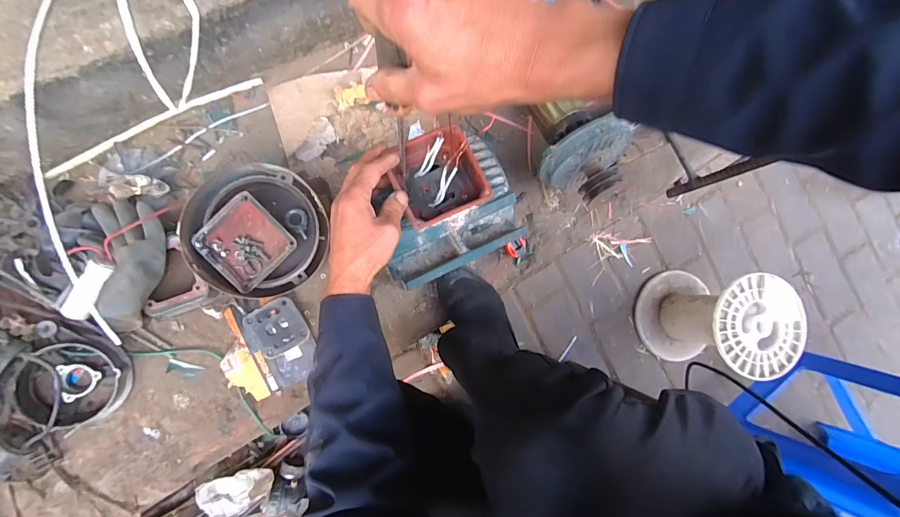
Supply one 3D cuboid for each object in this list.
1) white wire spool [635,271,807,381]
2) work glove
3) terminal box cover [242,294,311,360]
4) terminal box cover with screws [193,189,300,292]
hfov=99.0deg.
[{"bbox_3d":[0.569,0.135,0.841,0.182,0.240,0.200,1,87,-9],"label":"white wire spool"},{"bbox_3d":[-0.456,0.005,0.561,0.086,0.069,0.184,-10,88,-9],"label":"work glove"},{"bbox_3d":[-0.286,0.116,0.630,0.088,0.015,0.084,-28,91,-9],"label":"terminal box cover"},{"bbox_3d":[-0.301,-0.023,0.564,0.111,0.016,0.107,45,81,-4],"label":"terminal box cover with screws"}]

